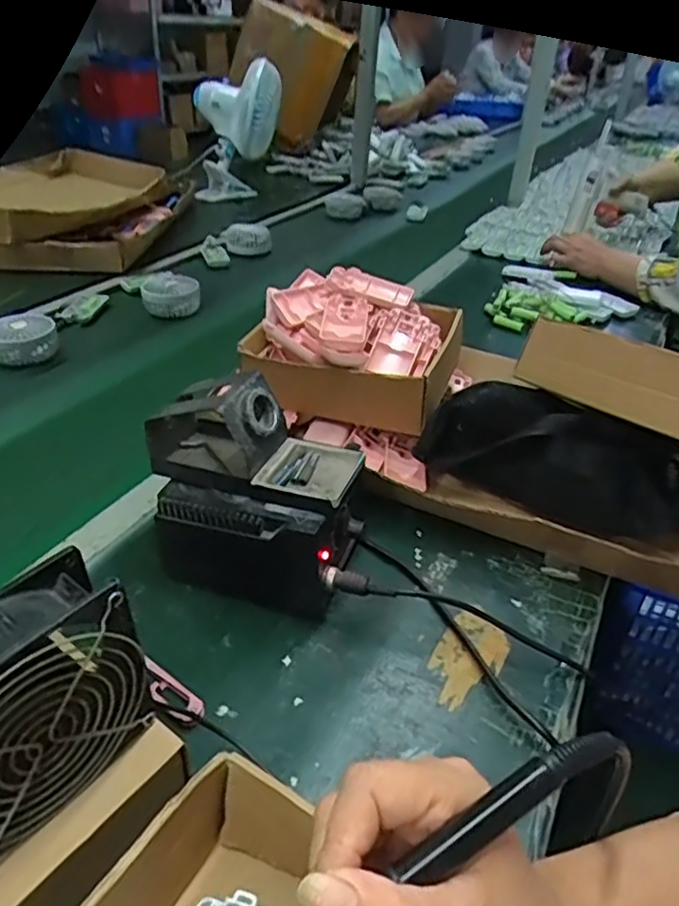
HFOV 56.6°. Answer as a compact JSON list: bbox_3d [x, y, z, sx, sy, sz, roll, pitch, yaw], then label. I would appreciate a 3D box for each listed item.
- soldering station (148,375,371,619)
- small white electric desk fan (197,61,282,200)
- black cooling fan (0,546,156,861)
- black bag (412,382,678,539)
[{"bbox_3d":[-0.069,0.028,0.522,0.170,0.161,0.112,11,35,12],"label":"soldering station"},{"bbox_3d":[-0.269,-0.854,1.686,0.234,0.300,0.184,-1,35,-6],"label":"small white electric desk fan"},{"bbox_3d":[-0.156,0.128,0.306,0.042,0.118,0.117,25,40,29],"label":"black cooling fan"},{"bbox_3d":[0.236,0.011,0.617,0.303,0.106,0.088,16,37,18],"label":"black bag"}]

